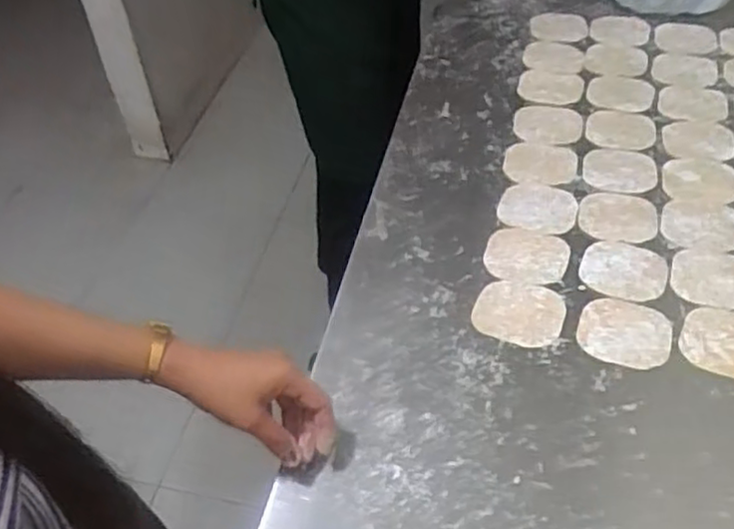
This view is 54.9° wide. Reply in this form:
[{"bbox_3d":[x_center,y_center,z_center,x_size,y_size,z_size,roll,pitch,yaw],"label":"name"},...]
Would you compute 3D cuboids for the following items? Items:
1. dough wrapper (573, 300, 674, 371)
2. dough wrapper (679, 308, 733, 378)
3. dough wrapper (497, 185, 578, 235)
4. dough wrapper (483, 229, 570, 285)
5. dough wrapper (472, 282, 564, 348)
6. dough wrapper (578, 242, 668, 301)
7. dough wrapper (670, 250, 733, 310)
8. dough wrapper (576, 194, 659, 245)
[{"bbox_3d":[0.240,0.062,0.659,0.082,0.004,0.074,13,51,16],"label":"dough wrapper"},{"bbox_3d":[0.332,0.070,0.646,0.080,0.004,0.076,19,53,20],"label":"dough wrapper"},{"bbox_3d":[0.190,-0.062,0.784,0.083,0.004,0.075,12,49,21],"label":"dough wrapper"},{"bbox_3d":[0.165,-0.011,0.732,0.083,0.006,0.077,-2,49,3],"label":"dough wrapper"},{"bbox_3d":[0.147,0.045,0.680,0.082,0.006,0.074,14,51,14],"label":"dough wrapper"},{"bbox_3d":[0.259,0.005,0.714,0.081,0.007,0.077,13,51,15],"label":"dough wrapper"},{"bbox_3d":[0.346,0.014,0.699,0.081,0.004,0.073,9,50,12],"label":"dough wrapper"},{"bbox_3d":[0.273,-0.052,0.769,0.085,0.007,0.074,0,49,4],"label":"dough wrapper"}]

